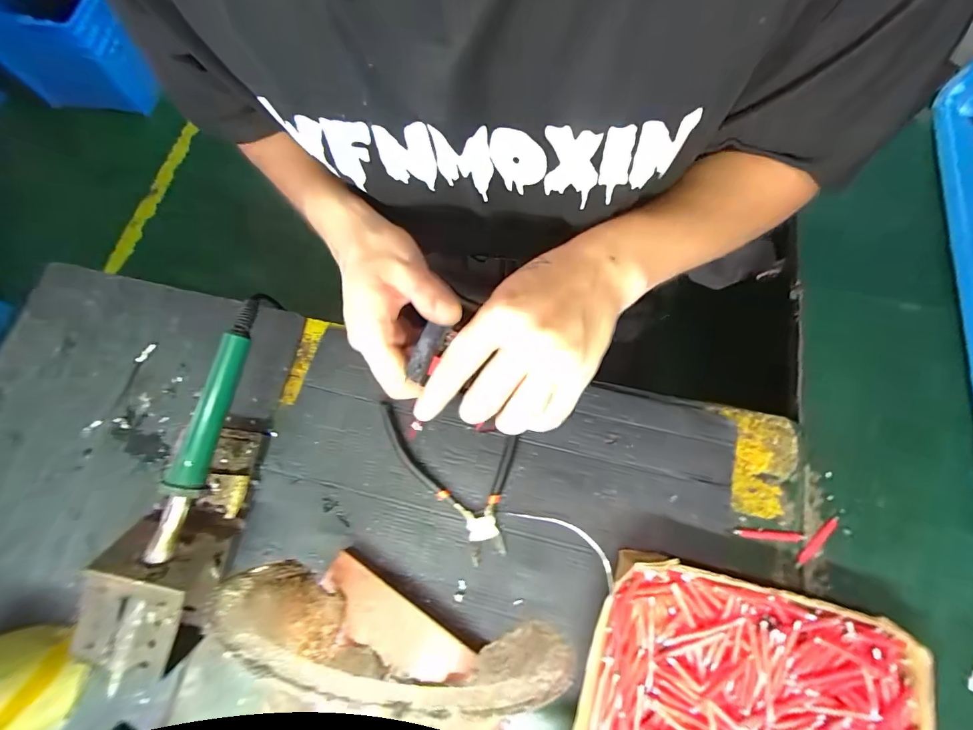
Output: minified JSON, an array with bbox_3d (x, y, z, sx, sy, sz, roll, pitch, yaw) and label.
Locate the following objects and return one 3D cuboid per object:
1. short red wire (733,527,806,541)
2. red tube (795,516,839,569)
[{"bbox_3d":[0.245,0.147,0.358,0.061,0.004,0.008,4,73,2],"label":"short red wire"},{"bbox_3d":[0.287,0.153,0.360,0.059,0.004,0.009,-38,76,-10],"label":"red tube"}]

